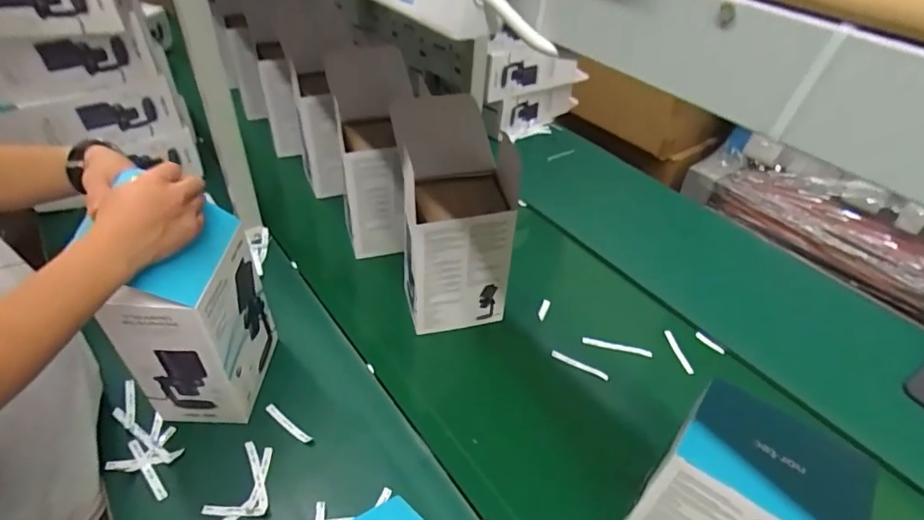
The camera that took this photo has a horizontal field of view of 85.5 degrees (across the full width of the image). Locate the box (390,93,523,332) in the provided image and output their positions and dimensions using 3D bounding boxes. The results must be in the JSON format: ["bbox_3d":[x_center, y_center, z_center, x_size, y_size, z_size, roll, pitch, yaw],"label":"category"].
[{"bbox_3d":[-0.028,-0.082,0.838,0.156,0.313,0.261,-9,44,-12],"label":"box"}]

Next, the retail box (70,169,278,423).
[{"bbox_3d":[-0.340,0.077,0.645,0.114,0.255,0.151,1,43,-1],"label":"retail box"}]

